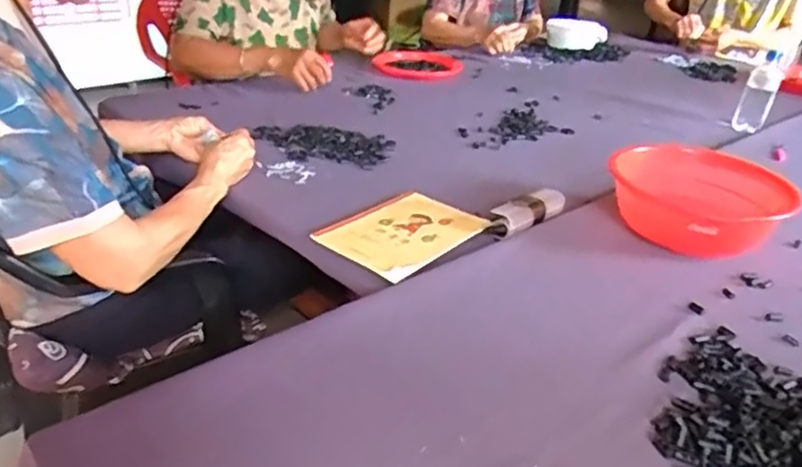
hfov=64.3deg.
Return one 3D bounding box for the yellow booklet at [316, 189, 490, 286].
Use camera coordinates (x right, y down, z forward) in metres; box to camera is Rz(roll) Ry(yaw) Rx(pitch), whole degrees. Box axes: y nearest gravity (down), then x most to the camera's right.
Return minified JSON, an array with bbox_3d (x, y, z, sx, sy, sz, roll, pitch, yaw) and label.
[{"bbox_3d":[0.005,-0.005,0.859,0.160,0.006,0.214,22,33,36],"label":"yellow booklet"}]

